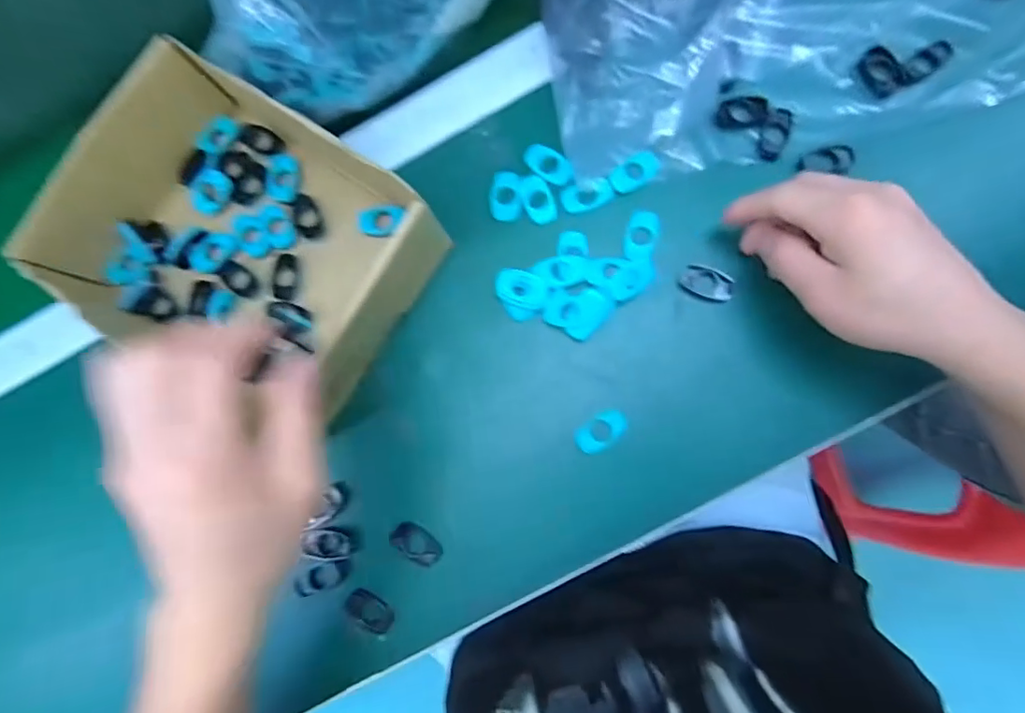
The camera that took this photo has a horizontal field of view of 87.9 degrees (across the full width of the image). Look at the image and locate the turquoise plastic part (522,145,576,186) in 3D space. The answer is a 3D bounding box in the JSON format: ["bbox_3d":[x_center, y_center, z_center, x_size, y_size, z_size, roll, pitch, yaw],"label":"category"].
[{"bbox_3d":[0.024,-0.129,0.355,0.040,0.004,0.018,44,91,10],"label":"turquoise plastic part"}]

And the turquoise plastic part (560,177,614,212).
[{"bbox_3d":[0.049,-0.106,0.349,0.033,0.004,0.018,-16,82,5],"label":"turquoise plastic part"}]

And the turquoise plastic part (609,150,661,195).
[{"bbox_3d":[0.081,-0.122,0.350,0.036,0.008,0.020,-40,81,2],"label":"turquoise plastic part"}]

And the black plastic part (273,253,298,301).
[{"bbox_3d":[-0.155,-0.054,0.364,0.016,0.006,0.032,0,84,7],"label":"black plastic part"}]

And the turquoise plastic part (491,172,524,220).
[{"bbox_3d":[-0.005,-0.109,0.358,0.022,0.004,0.034,-8,83,6],"label":"turquoise plastic part"}]

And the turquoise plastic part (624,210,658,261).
[{"bbox_3d":[0.083,-0.078,0.342,0.019,0.004,0.033,9,85,8],"label":"turquoise plastic part"}]

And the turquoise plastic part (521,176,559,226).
[{"bbox_3d":[0.017,-0.106,0.357,0.019,0.004,0.035,-20,82,5],"label":"turquoise plastic part"}]

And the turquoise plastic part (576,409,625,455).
[{"bbox_3d":[0.056,0.047,0.332,0.033,0.004,0.020,-37,81,2],"label":"turquoise plastic part"}]

